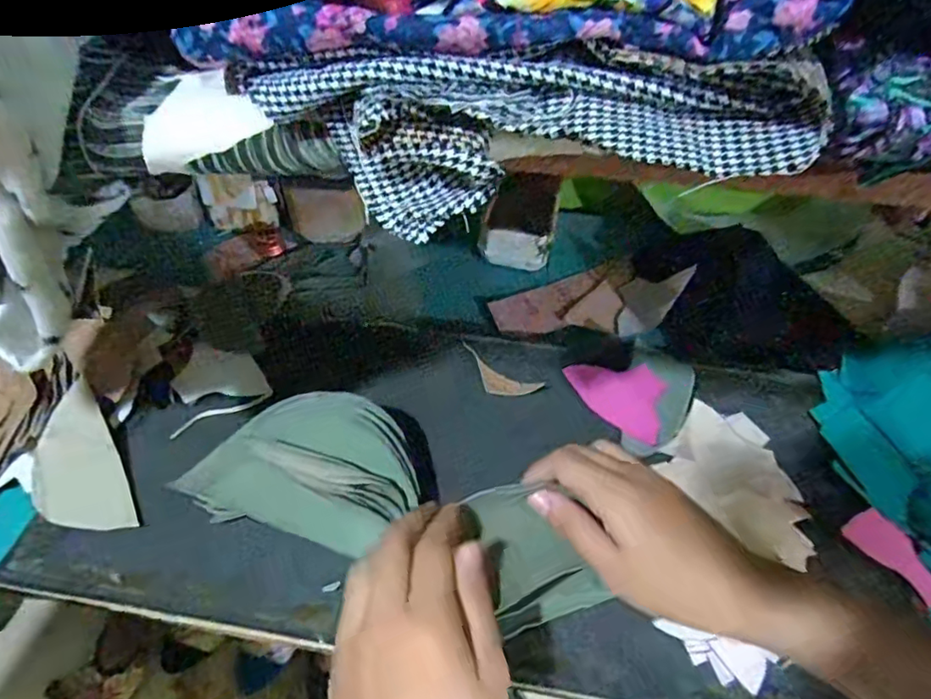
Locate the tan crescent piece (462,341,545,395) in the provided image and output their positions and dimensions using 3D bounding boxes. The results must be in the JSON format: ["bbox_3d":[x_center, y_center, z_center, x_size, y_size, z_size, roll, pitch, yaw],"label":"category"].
[{"bbox_3d":[0.021,0.018,0.438,0.074,0.009,0.027,31,54,26],"label":"tan crescent piece"}]

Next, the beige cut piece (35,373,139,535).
[{"bbox_3d":[-0.253,0.074,0.374,0.050,0.019,0.111,-24,51,-22],"label":"beige cut piece"}]

